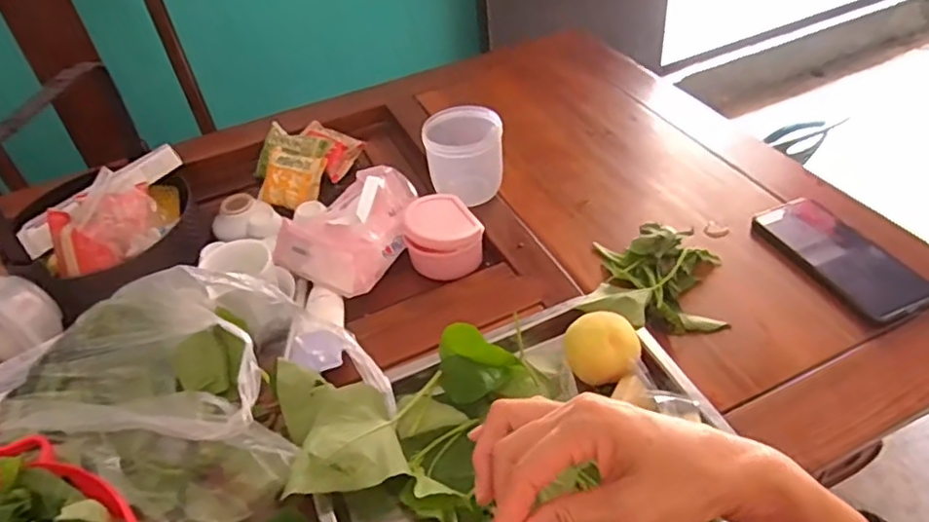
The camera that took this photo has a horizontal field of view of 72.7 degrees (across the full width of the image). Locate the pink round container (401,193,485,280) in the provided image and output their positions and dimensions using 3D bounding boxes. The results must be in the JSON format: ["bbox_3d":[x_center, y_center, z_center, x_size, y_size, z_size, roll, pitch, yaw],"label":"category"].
[{"bbox_3d":[-0.025,-0.033,0.705,0.084,0.053,0.104,-14,43,-6],"label":"pink round container"}]

